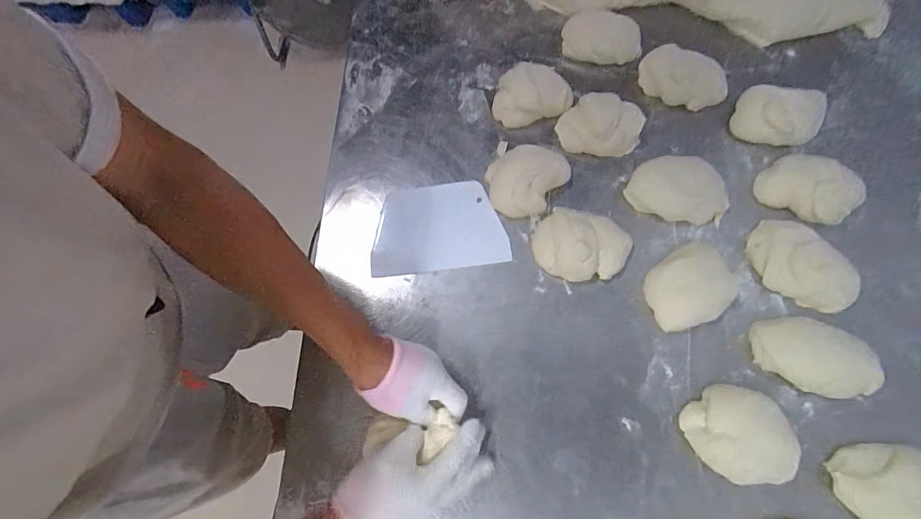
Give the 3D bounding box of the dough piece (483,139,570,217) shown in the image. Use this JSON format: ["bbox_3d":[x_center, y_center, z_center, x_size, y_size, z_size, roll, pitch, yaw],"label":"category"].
[{"bbox_3d":[0.090,-0.114,0.566,0.107,0.058,0.108,-1,75,2],"label":"dough piece"}]

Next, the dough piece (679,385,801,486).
[{"bbox_3d":[0.315,0.199,0.460,0.093,0.032,0.108,-33,77,-7],"label":"dough piece"}]

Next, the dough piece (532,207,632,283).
[{"bbox_3d":[0.158,-0.020,0.542,0.121,0.039,0.097,23,74,11],"label":"dough piece"}]

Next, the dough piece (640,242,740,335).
[{"bbox_3d":[0.290,0.033,0.521,0.117,0.037,0.092,-31,72,-7],"label":"dough piece"}]

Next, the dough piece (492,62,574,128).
[{"bbox_3d":[0.102,-0.248,0.616,0.114,0.036,0.091,-12,71,0],"label":"dough piece"}]

